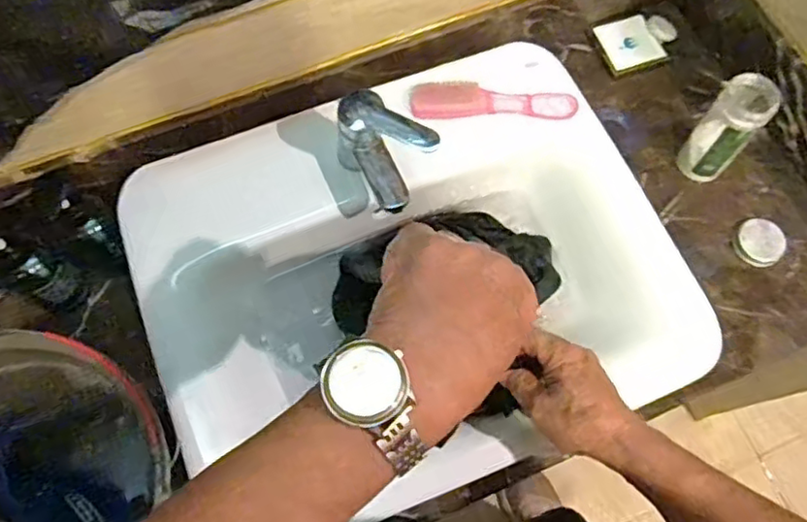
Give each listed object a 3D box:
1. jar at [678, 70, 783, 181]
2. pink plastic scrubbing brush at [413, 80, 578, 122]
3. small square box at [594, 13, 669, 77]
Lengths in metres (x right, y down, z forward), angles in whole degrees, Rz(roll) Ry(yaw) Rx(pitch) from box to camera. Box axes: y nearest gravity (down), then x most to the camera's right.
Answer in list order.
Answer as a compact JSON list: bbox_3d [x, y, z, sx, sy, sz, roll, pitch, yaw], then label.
[{"bbox_3d":[0.391,-0.158,0.784,0.061,0.147,0.060,0,70,0],"label":"jar"},{"bbox_3d":[0.106,-0.188,0.762,0.194,0.039,0.034,2,70,0],"label":"pink plastic scrubbing brush"},{"bbox_3d":[0.323,-0.309,0.919,0.087,0.015,0.081,-18,71,-7],"label":"small square box"}]

